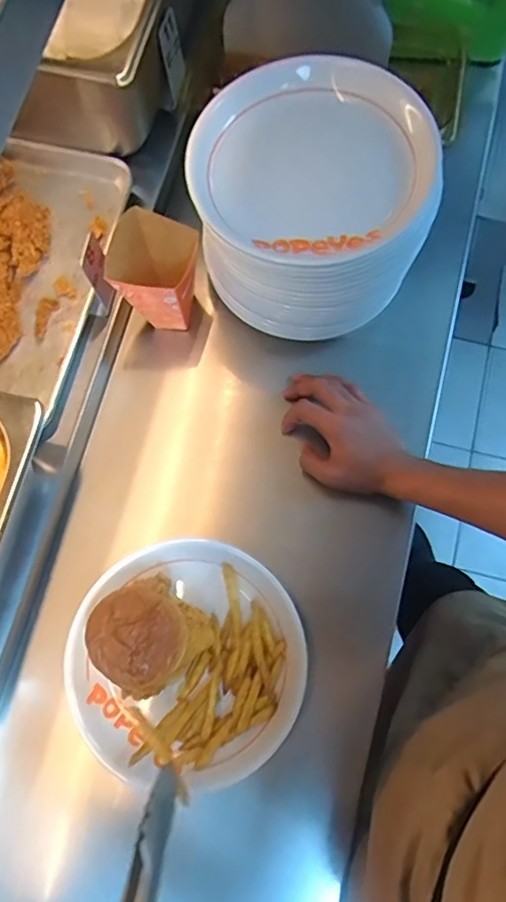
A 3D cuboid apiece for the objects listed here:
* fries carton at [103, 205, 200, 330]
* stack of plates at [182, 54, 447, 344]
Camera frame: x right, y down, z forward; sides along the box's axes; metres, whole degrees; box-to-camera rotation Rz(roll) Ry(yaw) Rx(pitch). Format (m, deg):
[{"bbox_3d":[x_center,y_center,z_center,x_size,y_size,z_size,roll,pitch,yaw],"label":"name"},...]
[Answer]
[{"bbox_3d":[-0.095,-0.181,0.594,0.073,0.106,0.078,3,77,1],"label":"fries carton"},{"bbox_3d":[0.065,-0.230,0.557,0.217,0.156,0.204,-36,79,-7],"label":"stack of plates"}]

